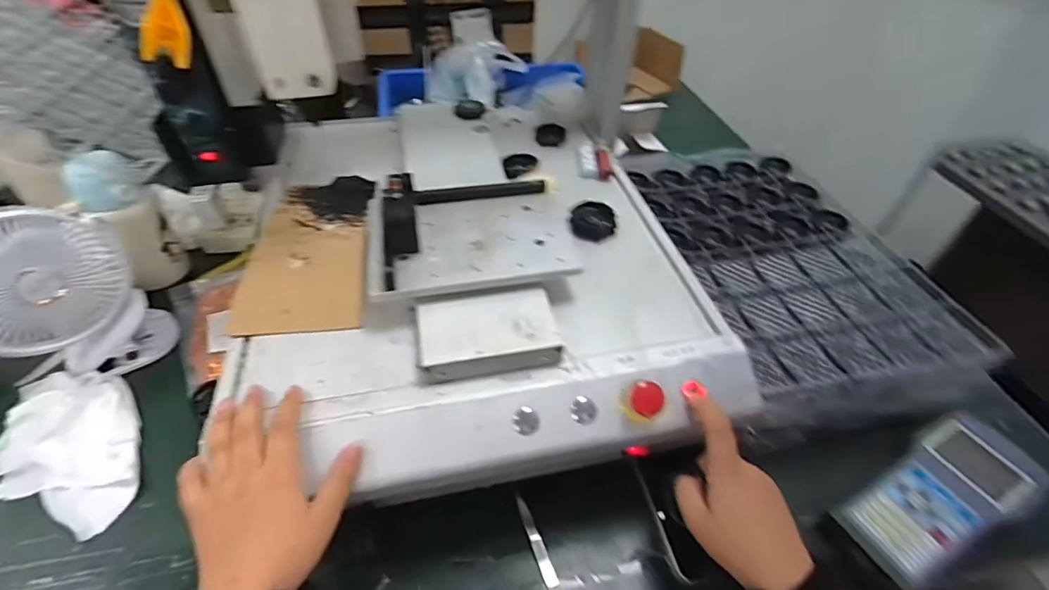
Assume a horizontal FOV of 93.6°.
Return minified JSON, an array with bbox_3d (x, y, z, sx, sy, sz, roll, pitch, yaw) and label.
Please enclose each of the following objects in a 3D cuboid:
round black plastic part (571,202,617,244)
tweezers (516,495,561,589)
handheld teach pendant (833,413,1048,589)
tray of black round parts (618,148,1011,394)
[{"bbox_3d":[0.078,-0.085,0.568,0.052,0.025,0.042,15,46,12],"label":"round black plastic part"},{"bbox_3d":[0.014,0.235,0.457,0.013,0.007,0.098,-14,48,-16],"label":"tweezers"},{"bbox_3d":[0.407,0.192,0.476,0.216,0.034,0.089,-20,49,-21],"label":"handheld teach pendant"},{"bbox_3d":[0.321,-0.074,0.642,0.283,0.051,0.460,-7,46,-10],"label":"tray of black round parts"}]

